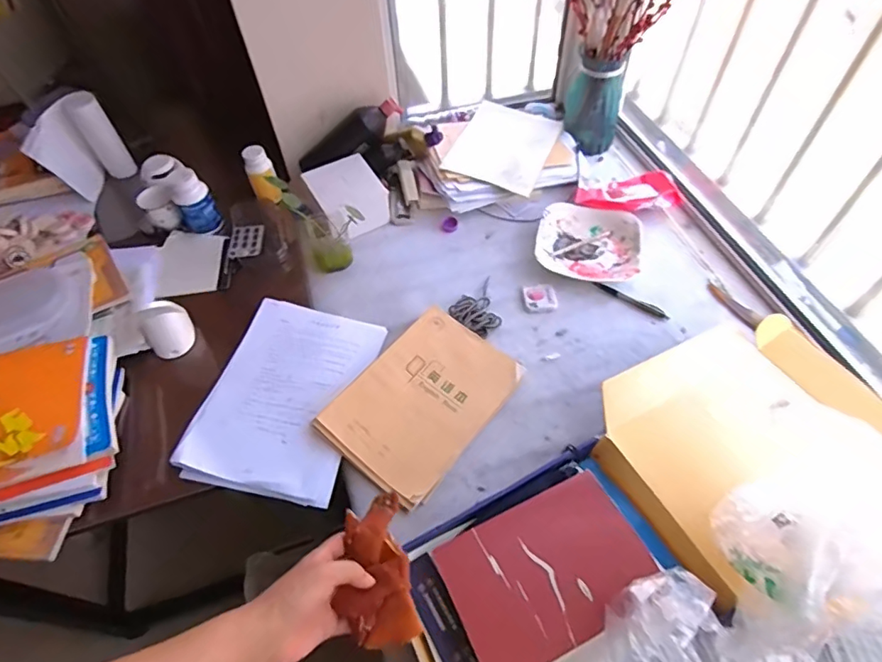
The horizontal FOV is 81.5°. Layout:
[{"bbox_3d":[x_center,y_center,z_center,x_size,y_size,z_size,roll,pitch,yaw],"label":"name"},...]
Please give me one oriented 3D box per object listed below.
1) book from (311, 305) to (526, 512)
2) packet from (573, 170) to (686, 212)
[{"bbox_3d":[-0.024,0.095,0.733,0.181,0.012,0.263,37,61,14],"label":"book"},{"bbox_3d":[0.341,-0.260,0.942,0.181,0.020,0.099,0,55,2],"label":"packet"}]

